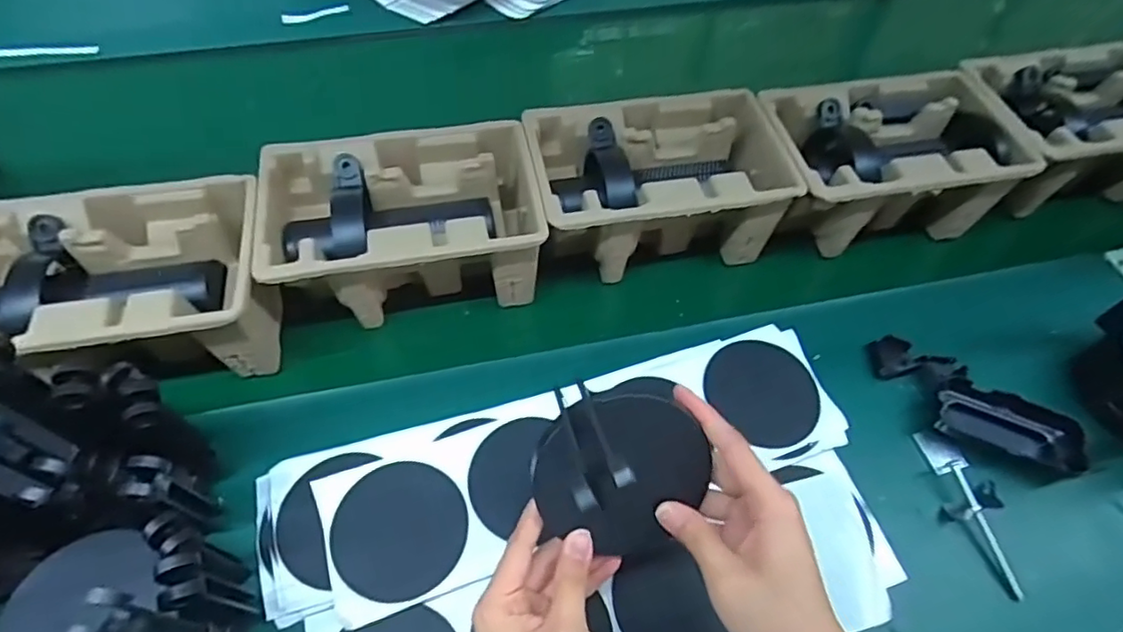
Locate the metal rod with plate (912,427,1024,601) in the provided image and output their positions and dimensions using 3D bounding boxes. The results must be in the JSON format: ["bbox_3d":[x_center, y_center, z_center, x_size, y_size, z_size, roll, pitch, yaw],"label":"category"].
[{"bbox_3d":[0.316,0.145,0.462,0.040,0.023,0.124,-2,57,-3],"label":"metal rod with plate"}]

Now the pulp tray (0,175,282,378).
[{"bbox_3d":[-0.350,-0.019,0.483,0.229,0.091,0.161,-12,58,-9],"label":"pulp tray"}]

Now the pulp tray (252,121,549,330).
[{"bbox_3d":[-0.133,-0.076,0.532,0.225,0.097,0.149,-10,58,-8],"label":"pulp tray"}]

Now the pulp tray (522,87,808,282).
[{"bbox_3d":[0.086,-0.121,0.567,0.222,0.099,0.142,-11,58,-9],"label":"pulp tray"}]

